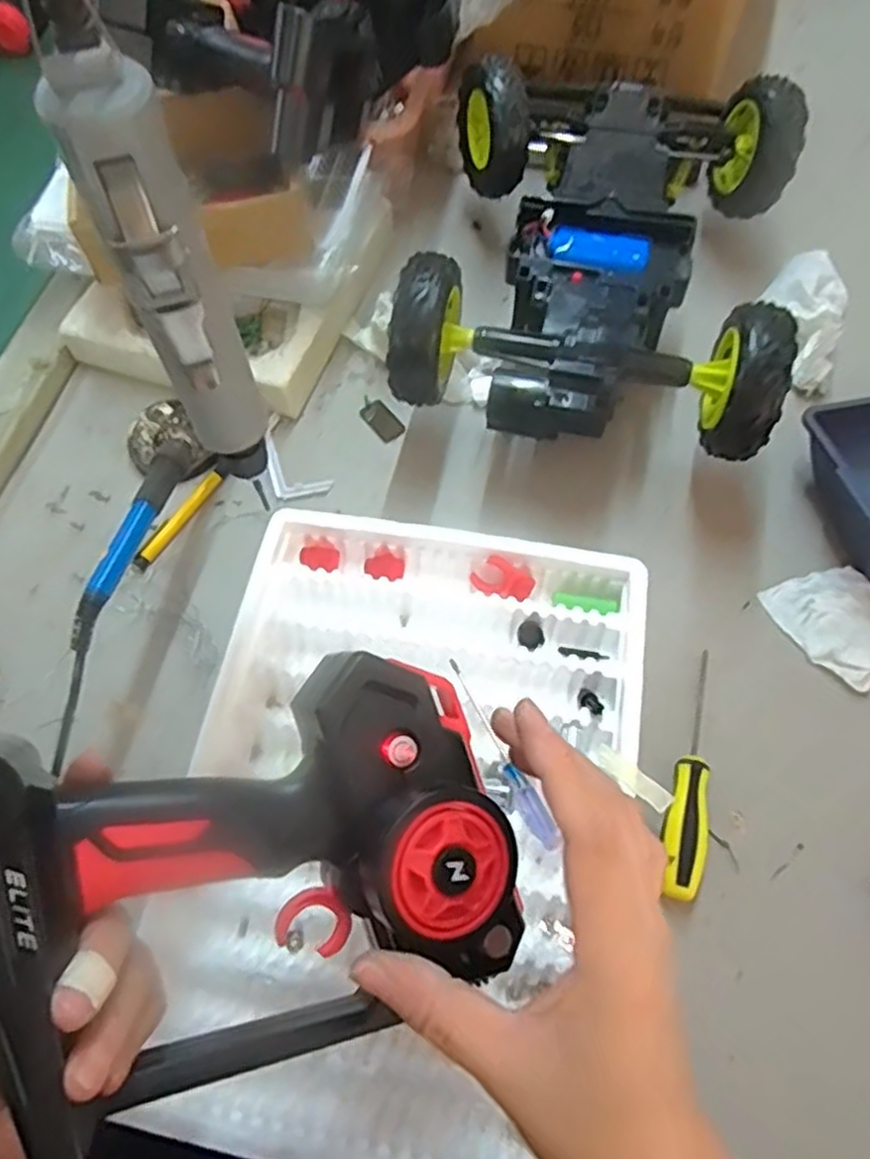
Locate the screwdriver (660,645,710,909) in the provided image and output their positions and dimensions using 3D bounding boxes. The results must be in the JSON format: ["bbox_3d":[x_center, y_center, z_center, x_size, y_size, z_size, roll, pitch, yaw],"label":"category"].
[{"bbox_3d":[0.154,0.113,0.438,0.024,0.026,0.150,12,66,8],"label":"screwdriver"}]

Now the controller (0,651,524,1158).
[{"bbox_3d":[-0.058,0.097,0.249,0.163,0.110,0.122,-20,66,-7],"label":"controller"}]

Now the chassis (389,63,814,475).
[{"bbox_3d":[0.125,-0.260,0.527,0.250,0.091,0.351,11,66,7],"label":"chassis"}]

